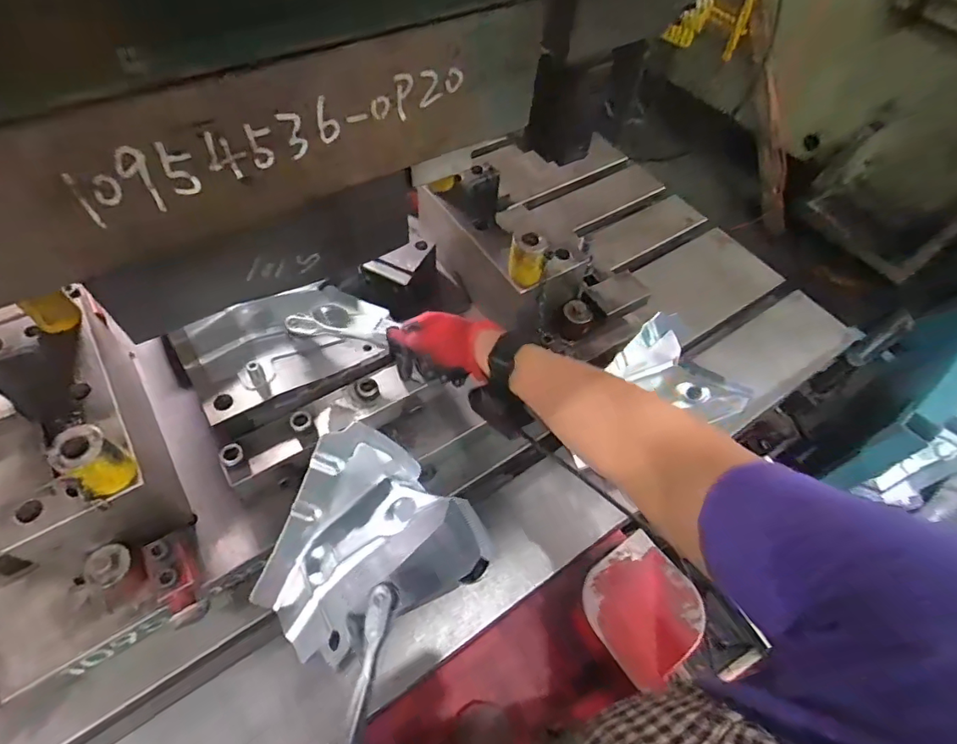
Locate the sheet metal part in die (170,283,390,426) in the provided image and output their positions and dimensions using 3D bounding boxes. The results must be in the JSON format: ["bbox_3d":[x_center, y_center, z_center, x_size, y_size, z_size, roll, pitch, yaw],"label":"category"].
[{"bbox_3d":[-0.221,-0.041,0.594,0.221,0.025,0.135,-23,67,-27],"label":"sheet metal part in die"}]

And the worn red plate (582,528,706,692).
[{"bbox_3d":[0.175,0.247,0.537,0.117,0.020,0.113,-35,65,-23],"label":"worn red plate"}]

